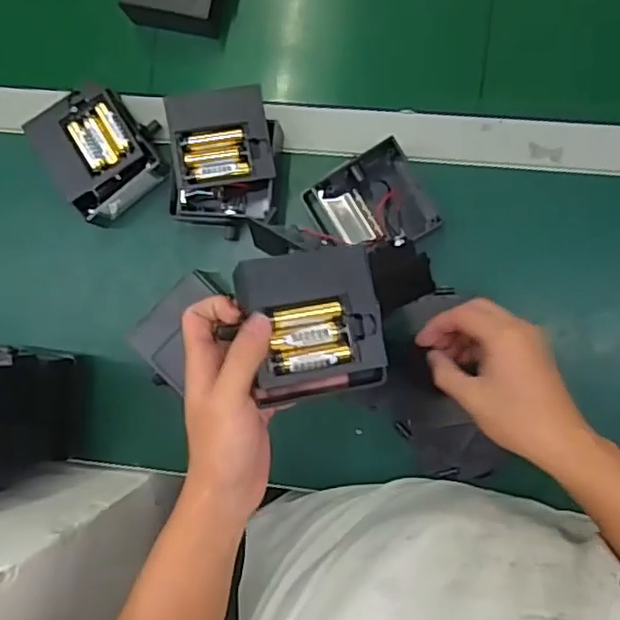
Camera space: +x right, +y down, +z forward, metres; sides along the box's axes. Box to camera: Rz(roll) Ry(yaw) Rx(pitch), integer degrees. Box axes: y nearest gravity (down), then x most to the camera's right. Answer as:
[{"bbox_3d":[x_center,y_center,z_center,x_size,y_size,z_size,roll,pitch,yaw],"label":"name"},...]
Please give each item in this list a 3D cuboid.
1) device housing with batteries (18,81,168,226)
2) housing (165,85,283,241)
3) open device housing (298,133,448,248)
[{"bbox_3d":[-0.179,-0.139,0.573,0.095,0.060,0.096,-36,86,4],"label":"device housing with batteries"},{"bbox_3d":[-0.072,-0.125,0.555,0.090,0.066,0.114,5,89,6],"label":"housing"},{"bbox_3d":[0.052,-0.088,0.551,0.093,0.042,0.085,-28,86,4],"label":"open device housing"}]

